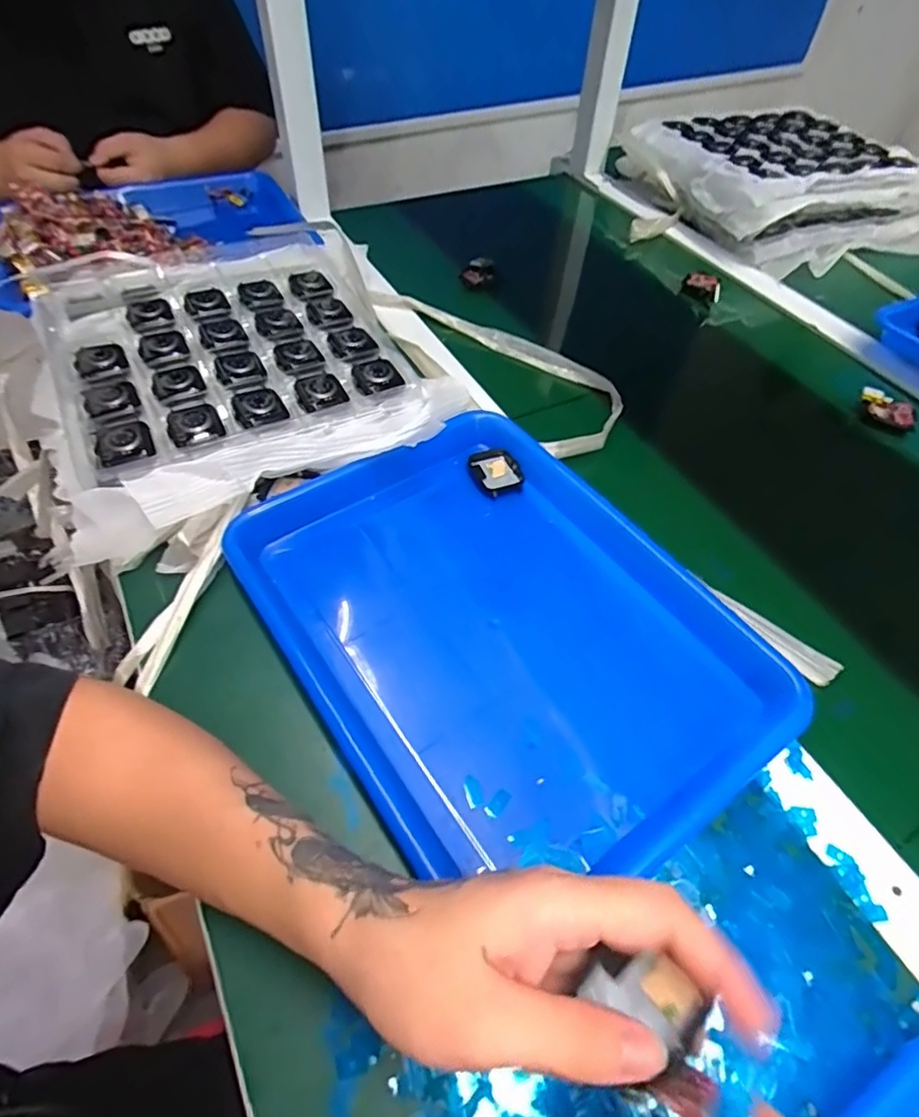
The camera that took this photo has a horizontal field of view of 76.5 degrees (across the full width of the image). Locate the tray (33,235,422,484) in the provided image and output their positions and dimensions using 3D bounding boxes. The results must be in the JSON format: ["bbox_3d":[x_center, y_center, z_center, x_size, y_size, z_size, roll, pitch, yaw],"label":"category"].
[{"bbox_3d":[-0.224,-0.213,0.546,0.288,0.022,0.337,-19,56,-16],"label":"tray"}]

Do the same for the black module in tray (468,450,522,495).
[{"bbox_3d":[0.032,-0.071,0.482,0.036,0.015,0.040,-17,56,-15],"label":"black module in tray"}]

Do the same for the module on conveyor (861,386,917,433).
[{"bbox_3d":[0.414,-0.143,0.563,0.053,0.020,0.020,33,58,20],"label":"module on conveyor"}]

